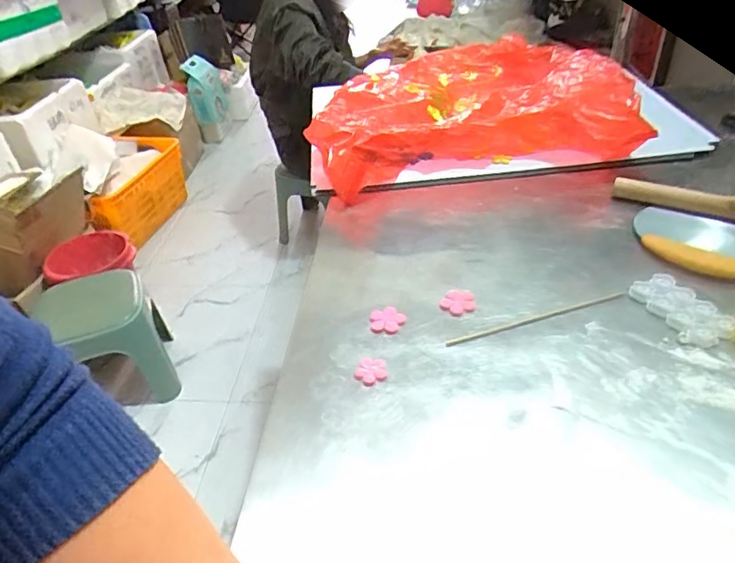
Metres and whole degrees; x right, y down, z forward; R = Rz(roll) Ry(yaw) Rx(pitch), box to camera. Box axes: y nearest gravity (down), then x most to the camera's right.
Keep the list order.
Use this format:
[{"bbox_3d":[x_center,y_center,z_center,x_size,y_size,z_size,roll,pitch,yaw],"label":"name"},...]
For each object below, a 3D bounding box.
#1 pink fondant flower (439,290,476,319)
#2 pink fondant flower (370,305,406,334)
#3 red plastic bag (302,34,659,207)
[{"bbox_3d":[0.091,0.020,0.544,0.032,0.004,0.036,28,49,36],"label":"pink fondant flower"},{"bbox_3d":[0.018,0.038,0.529,0.032,0.009,0.031,-3,38,3],"label":"pink fondant flower"},{"bbox_3d":[0.137,-0.267,0.844,0.431,0.096,0.394,-6,38,0],"label":"red plastic bag"}]

